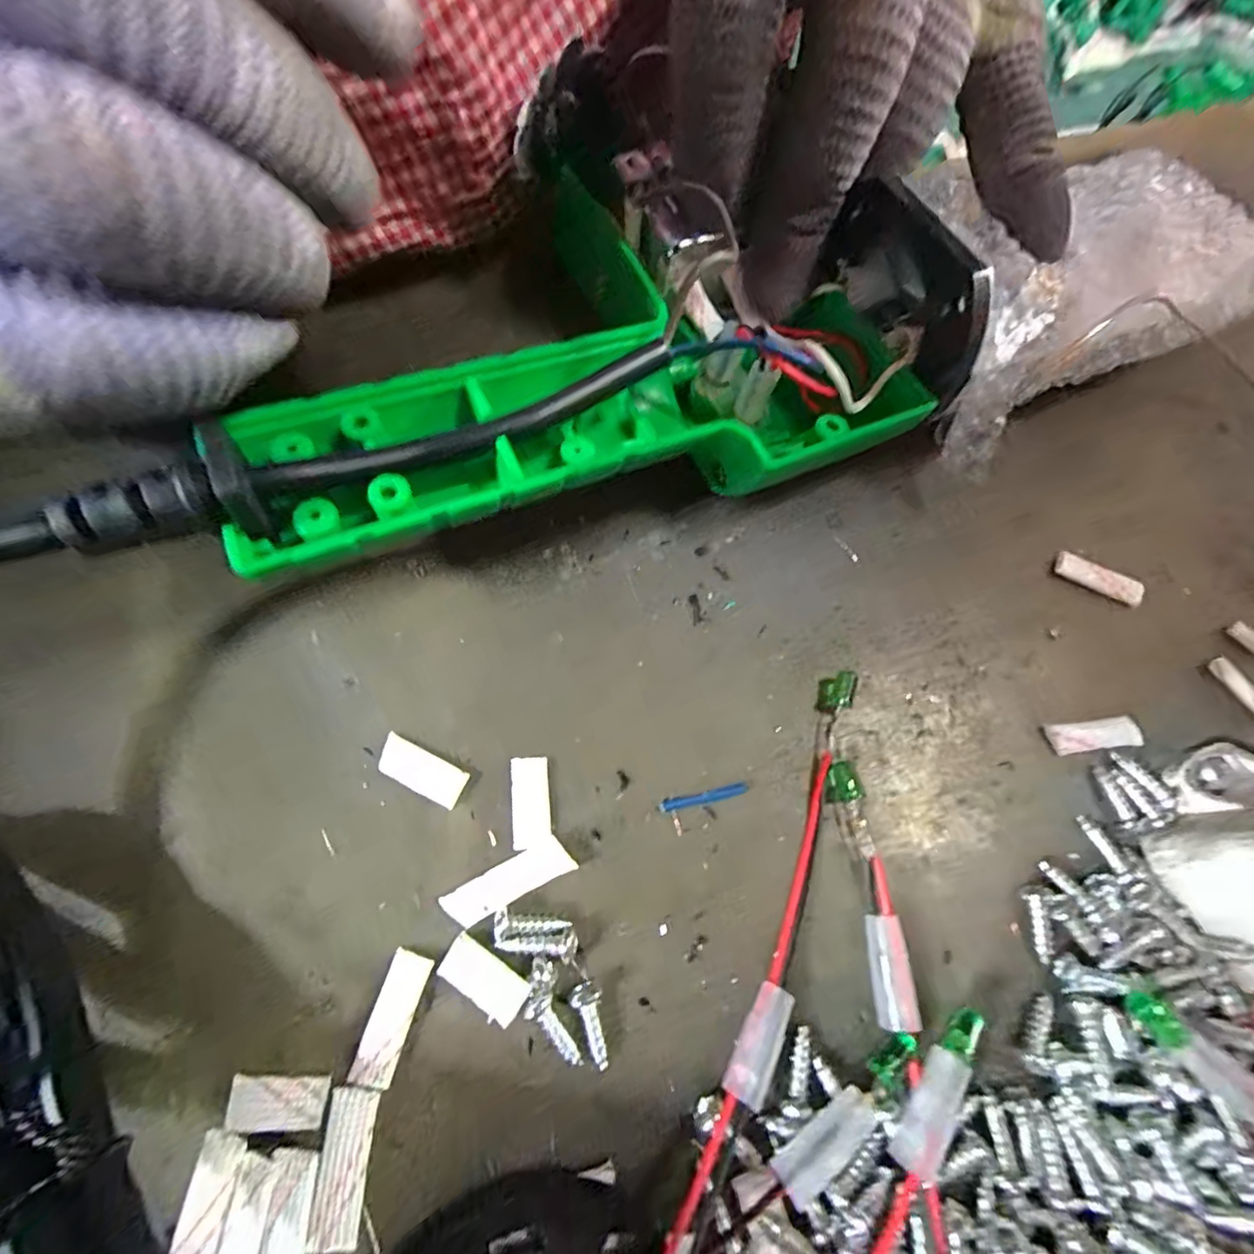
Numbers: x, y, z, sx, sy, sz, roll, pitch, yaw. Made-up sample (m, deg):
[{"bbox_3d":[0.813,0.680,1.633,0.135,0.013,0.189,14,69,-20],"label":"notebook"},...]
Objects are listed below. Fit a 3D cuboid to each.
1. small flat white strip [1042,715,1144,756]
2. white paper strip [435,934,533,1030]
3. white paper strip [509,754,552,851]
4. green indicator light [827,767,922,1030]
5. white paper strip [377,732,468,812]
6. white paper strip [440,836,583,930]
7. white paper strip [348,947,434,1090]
[{"bbox_3d":[0.107,0.025,0.125,0.019,0.004,0.007,-6,67,-4],"label":"small flat white strip"},{"bbox_3d":[-0.027,0.064,0.098,0.016,0.004,0.008,31,70,12],"label":"white paper strip"},{"bbox_3d":[-0.020,0.036,0.112,0.008,0.004,0.018,-5,67,-3],"label":"white paper strip"},{"bbox_3d":[0.049,0.052,0.110,0.007,0.005,0.049,-3,67,-2],"label":"green indicator light"},{"bbox_3d":[-0.043,0.030,0.114,0.019,0.004,0.008,26,69,10],"label":"white paper strip"},{"bbox_3d":[-0.023,0.050,0.106,0.025,0.004,0.007,-25,70,-11],"label":"white paper strip"},{"bbox_3d":[-0.042,0.070,0.097,0.007,0.004,0.020,15,68,5],"label":"white paper strip"}]

